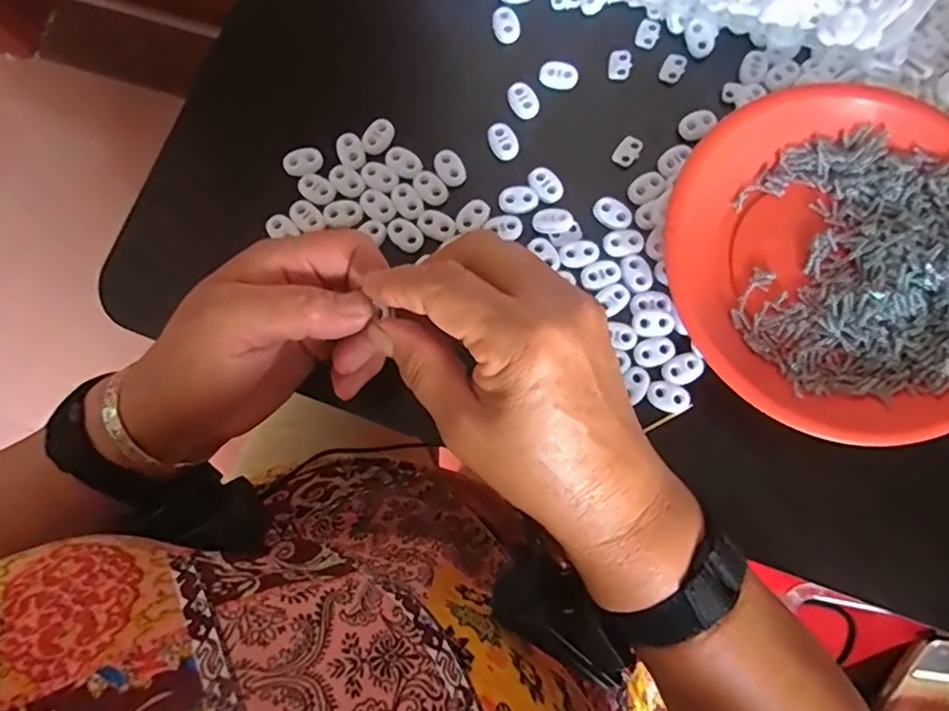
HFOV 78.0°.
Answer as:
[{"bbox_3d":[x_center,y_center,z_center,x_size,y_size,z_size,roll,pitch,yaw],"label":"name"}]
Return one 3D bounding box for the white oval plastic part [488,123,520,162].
[{"bbox_3d":[0.017,-0.126,0.346,0.017,0.004,0.022,-23,80,-3],"label":"white oval plastic part"}]

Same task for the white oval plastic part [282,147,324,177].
[{"bbox_3d":[-0.101,-0.114,0.345,0.023,0.011,0.011,-11,80,-1],"label":"white oval plastic part"}]

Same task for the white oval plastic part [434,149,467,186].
[{"bbox_3d":[-0.014,-0.110,0.343,0.016,0.004,0.020,-27,80,-4],"label":"white oval plastic part"}]

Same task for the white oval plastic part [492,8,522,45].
[{"bbox_3d":[0.020,-0.205,0.362,0.017,0.008,0.020,-8,80,0],"label":"white oval plastic part"}]

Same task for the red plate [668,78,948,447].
[{"bbox_3d":[0.204,-0.056,0.318,0.186,0.023,0.187,-37,81,-5],"label":"red plate"}]

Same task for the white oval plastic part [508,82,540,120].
[{"bbox_3d":[0.029,-0.153,0.352,0.017,0.005,0.021,-28,80,-4],"label":"white oval plastic part"}]

